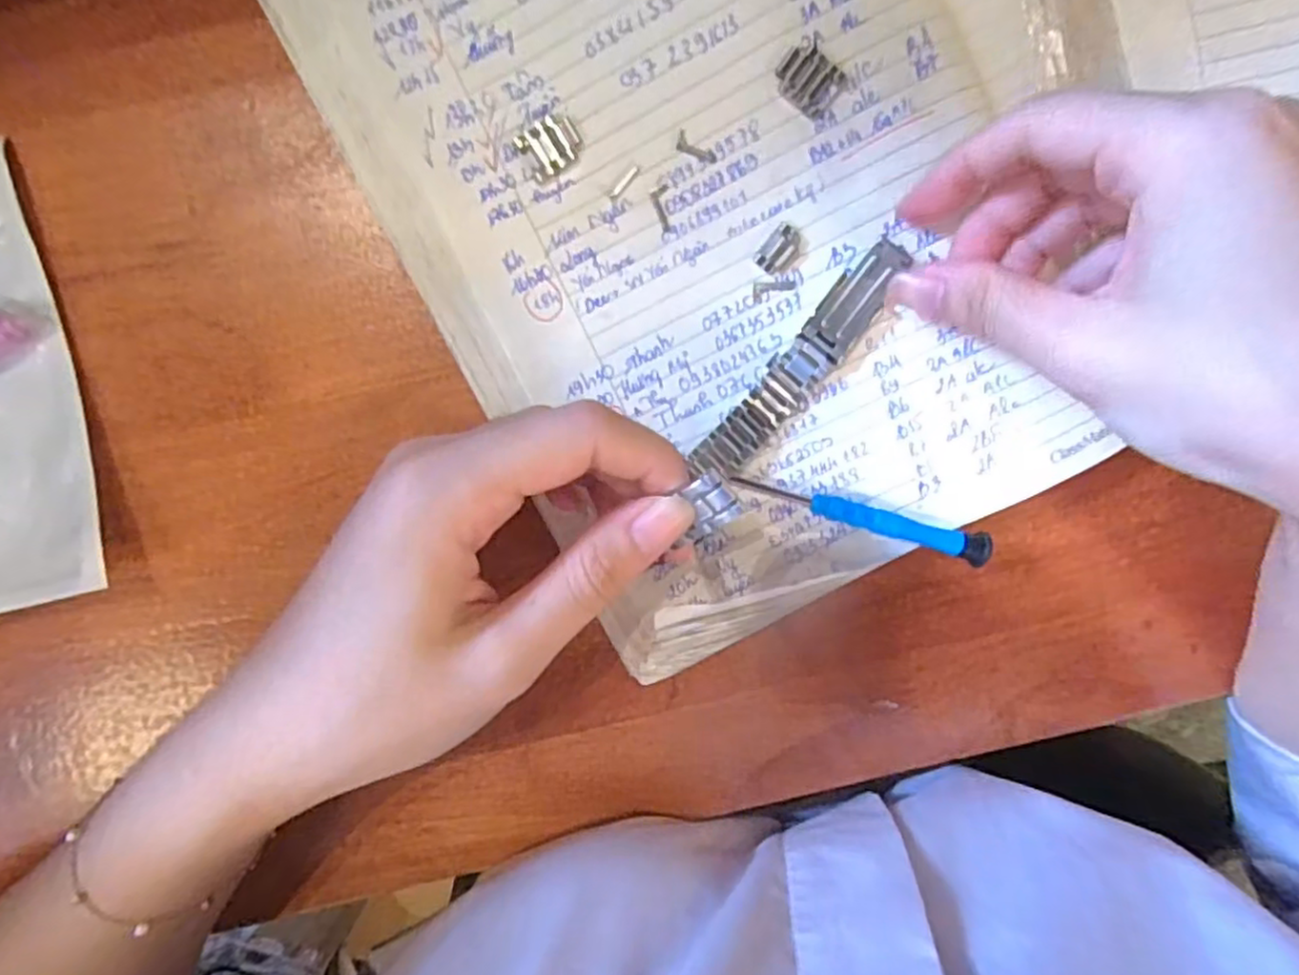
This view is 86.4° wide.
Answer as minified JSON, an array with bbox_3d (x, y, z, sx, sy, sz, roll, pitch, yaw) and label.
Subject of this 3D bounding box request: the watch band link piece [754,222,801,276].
[{"bbox_3d":[0.038,-0.070,0.203,0.009,0.004,0.014,39,95,-5],"label":"watch band link piece"}]

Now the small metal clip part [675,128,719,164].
[{"bbox_3d":[0.014,-0.098,0.199,0.013,0.004,0.005,21,96,-4],"label":"small metal clip part"}]

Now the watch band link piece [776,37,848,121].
[{"bbox_3d":[0.045,-0.114,0.193,0.018,0.004,0.016,37,95,-5],"label":"watch band link piece"}]

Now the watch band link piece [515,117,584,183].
[{"bbox_3d":[-0.029,-0.100,0.201,0.017,0.004,0.014,-33,97,3],"label":"watch band link piece"}]

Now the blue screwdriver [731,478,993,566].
[{"bbox_3d":[0.066,0.010,0.213,0.078,0.010,0.009,14,97,-3],"label":"blue screwdriver"}]

